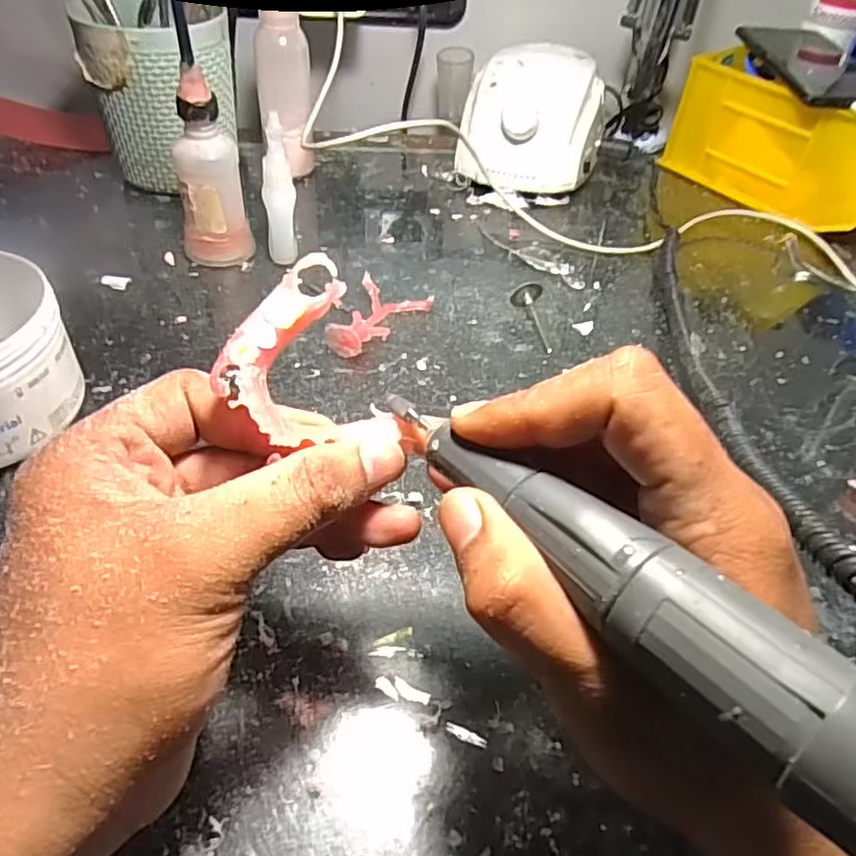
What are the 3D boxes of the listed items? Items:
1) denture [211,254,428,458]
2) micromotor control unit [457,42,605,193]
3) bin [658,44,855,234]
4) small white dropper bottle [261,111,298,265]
[{"bbox_3d":[-0.034,-0.012,0.191,0.047,0.013,0.066,-35,98,-33],"label":"denture"},{"bbox_3d":[0.085,-0.242,0.517,0.103,0.080,0.114,15,46,8],"label":"micromotor control unit"},{"bbox_3d":[0.285,-0.226,0.517,0.087,0.088,0.169,-30,56,-30],"label":"bin"},{"bbox_3d":[-0.091,-0.142,0.399,0.018,0.085,0.020,-4,47,-10],"label":"small white dropper bottle"}]

